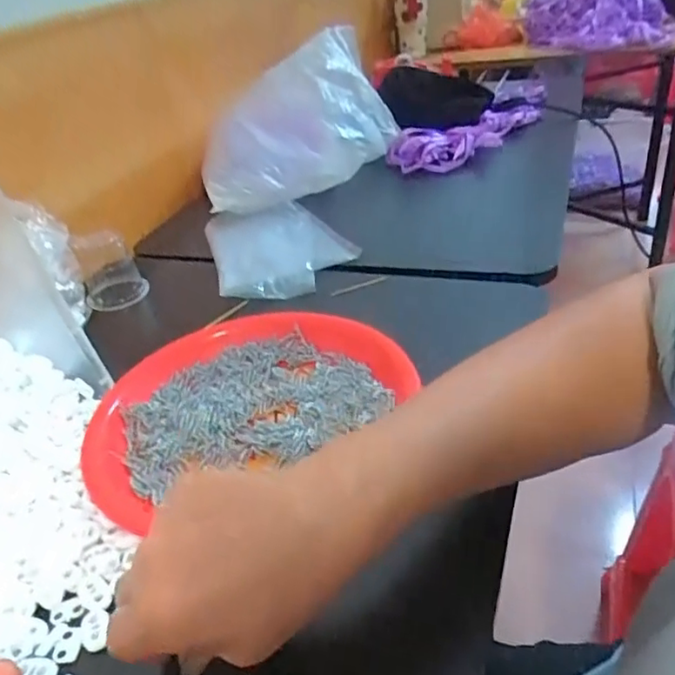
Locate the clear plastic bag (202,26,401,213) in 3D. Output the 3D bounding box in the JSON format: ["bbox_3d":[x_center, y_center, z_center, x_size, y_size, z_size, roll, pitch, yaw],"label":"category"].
[{"bbox_3d":[-0.034,-0.283,0.799,0.127,0.161,0.323,13,39,28],"label":"clear plastic bag"}]

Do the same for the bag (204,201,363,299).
[{"bbox_3d":[-0.066,-0.103,0.674,0.143,0.024,0.197,-14,35,-9],"label":"bag"}]

